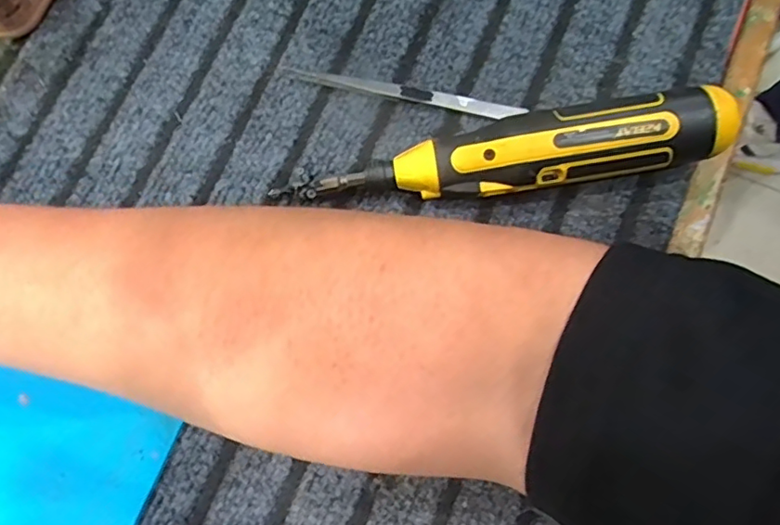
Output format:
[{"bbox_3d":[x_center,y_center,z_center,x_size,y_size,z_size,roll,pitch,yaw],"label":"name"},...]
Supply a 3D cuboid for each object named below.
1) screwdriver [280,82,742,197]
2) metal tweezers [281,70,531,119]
[{"bbox_3d":[0.056,-0.050,0.285,0.207,0.041,0.033,-9,77,-1],"label":"screwdriver"},{"bbox_3d":[0.007,-0.092,0.313,0.129,0.008,0.010,12,77,4],"label":"metal tweezers"}]

